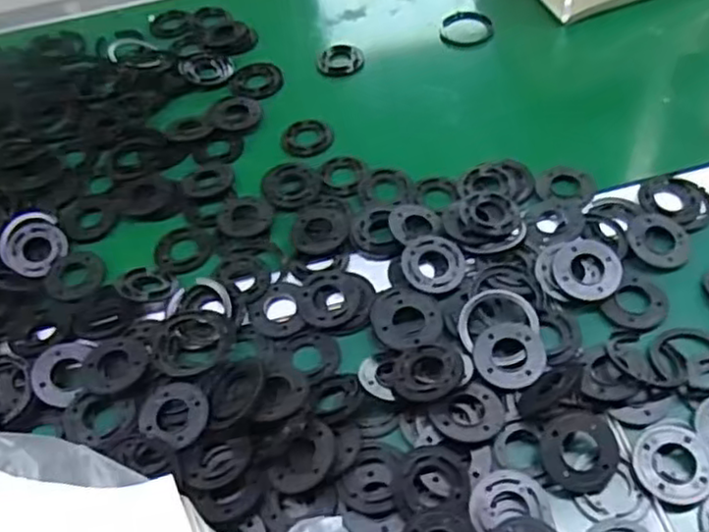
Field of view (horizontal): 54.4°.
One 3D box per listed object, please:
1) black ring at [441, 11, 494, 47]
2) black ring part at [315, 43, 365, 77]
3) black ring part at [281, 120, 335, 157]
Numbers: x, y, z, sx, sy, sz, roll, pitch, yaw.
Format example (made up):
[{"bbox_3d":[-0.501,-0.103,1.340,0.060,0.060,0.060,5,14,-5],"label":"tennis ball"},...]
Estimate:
[{"bbox_3d":[0.110,-0.233,0.668,0.049,0.007,0.051,-3,53,4],"label":"black ring"},{"bbox_3d":[-0.013,-0.197,0.655,0.044,0.004,0.044,-3,53,4],"label":"black ring part"},{"bbox_3d":[-0.038,-0.111,0.594,0.038,0.010,0.045,36,64,28],"label":"black ring part"}]

